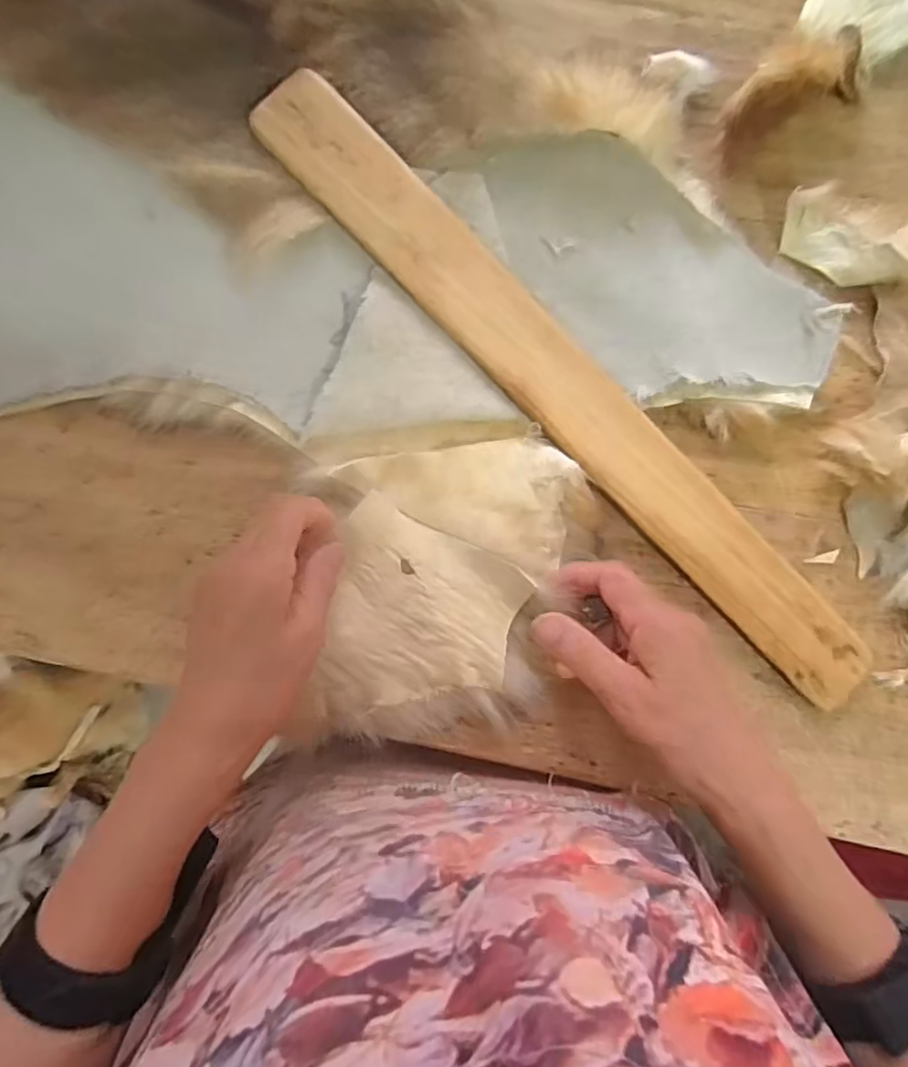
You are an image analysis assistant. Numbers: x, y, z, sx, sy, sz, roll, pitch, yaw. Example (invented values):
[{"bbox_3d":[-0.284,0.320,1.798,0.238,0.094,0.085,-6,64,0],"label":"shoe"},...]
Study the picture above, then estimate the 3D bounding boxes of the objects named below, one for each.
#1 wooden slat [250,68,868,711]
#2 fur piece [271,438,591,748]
[{"bbox_3d":[0.070,-0.082,0.379,0.046,0.008,0.488,-45,93,-2],"label":"wooden slat"},{"bbox_3d":[-0.001,0.033,0.369,0.170,0.029,0.166,-5,91,-3],"label":"fur piece"}]

